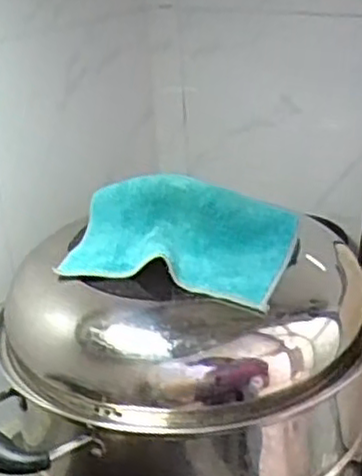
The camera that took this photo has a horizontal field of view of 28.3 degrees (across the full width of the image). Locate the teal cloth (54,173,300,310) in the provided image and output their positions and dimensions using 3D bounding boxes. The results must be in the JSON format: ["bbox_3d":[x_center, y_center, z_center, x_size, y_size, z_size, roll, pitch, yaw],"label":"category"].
[{"bbox_3d":[-0.006,-0.007,0.641,0.199,0.064,0.107,6,27,20],"label":"teal cloth"}]

